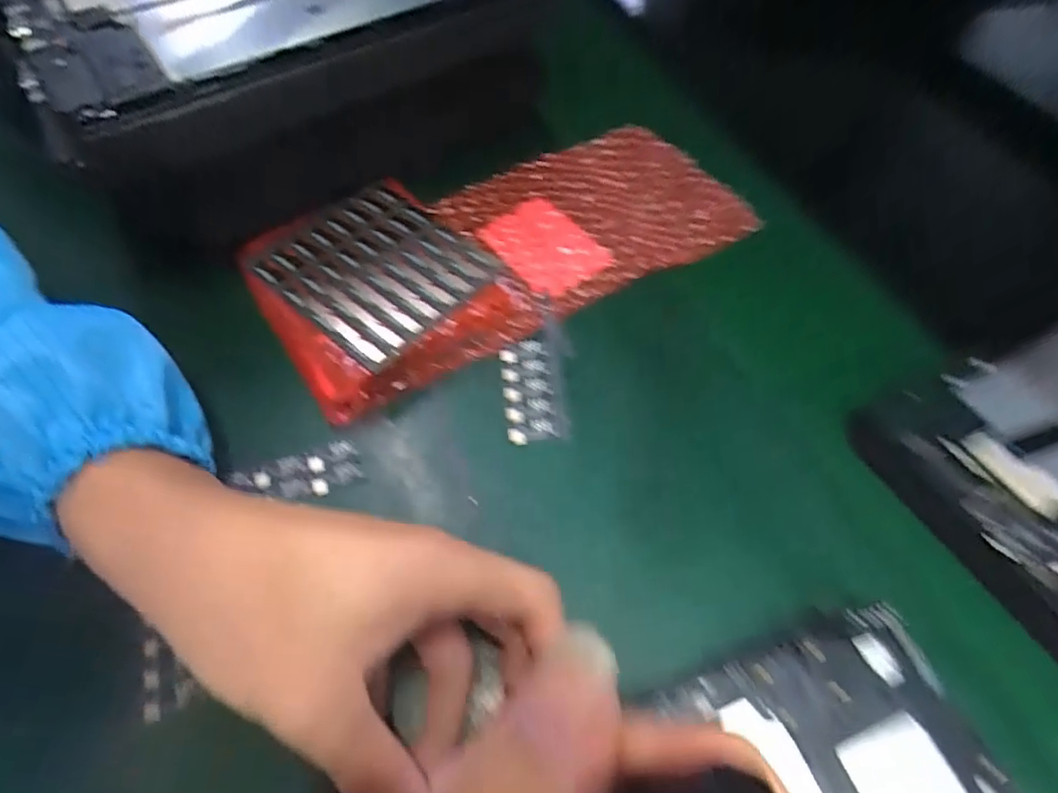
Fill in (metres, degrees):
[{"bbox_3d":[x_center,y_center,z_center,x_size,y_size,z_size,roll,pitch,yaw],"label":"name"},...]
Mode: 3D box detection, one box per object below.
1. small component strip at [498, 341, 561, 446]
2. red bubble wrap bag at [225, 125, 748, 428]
[{"bbox_3d":[-0.001,-0.003,0.314,0.027,0.004,0.059,-6,59,-4],"label":"small component strip"},{"bbox_3d":[-0.013,-0.100,0.368,0.289,0.030,0.136,-28,63,-16],"label":"red bubble wrap bag"}]

